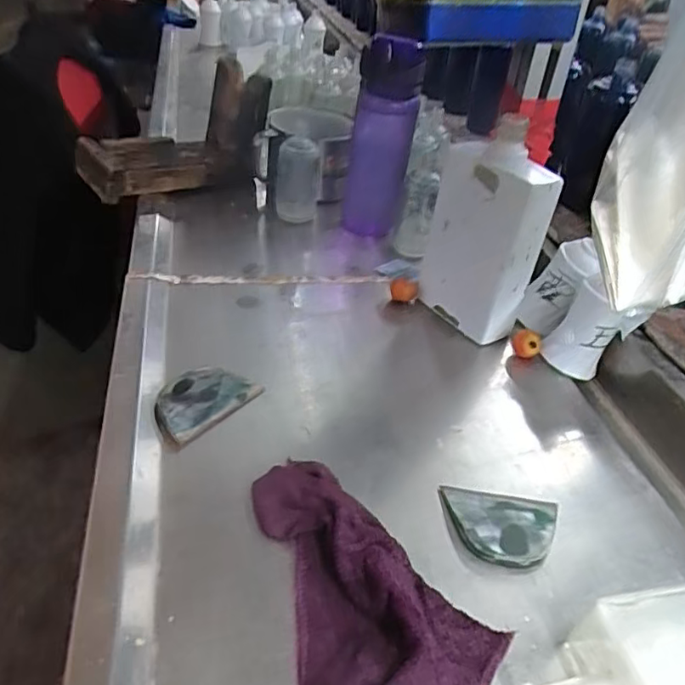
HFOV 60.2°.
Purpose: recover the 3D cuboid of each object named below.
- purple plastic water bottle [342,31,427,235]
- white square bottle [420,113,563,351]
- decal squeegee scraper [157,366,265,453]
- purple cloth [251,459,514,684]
[{"bbox_3d":[0.046,-0.238,0.711,0.076,0.233,0.075,8,38,2],"label":"purple plastic water bottle"},{"bbox_3d":[0.139,-0.106,0.587,0.054,0.188,0.109,-19,45,-29],"label":"white square bottle"},{"bbox_3d":[-0.116,0.047,0.479,0.051,0.013,0.094,28,43,25],"label":"decal squeegee scraper"},{"bbox_3d":[0.016,0.134,0.366,0.114,0.029,0.175,-8,40,-17],"label":"purple cloth"}]

